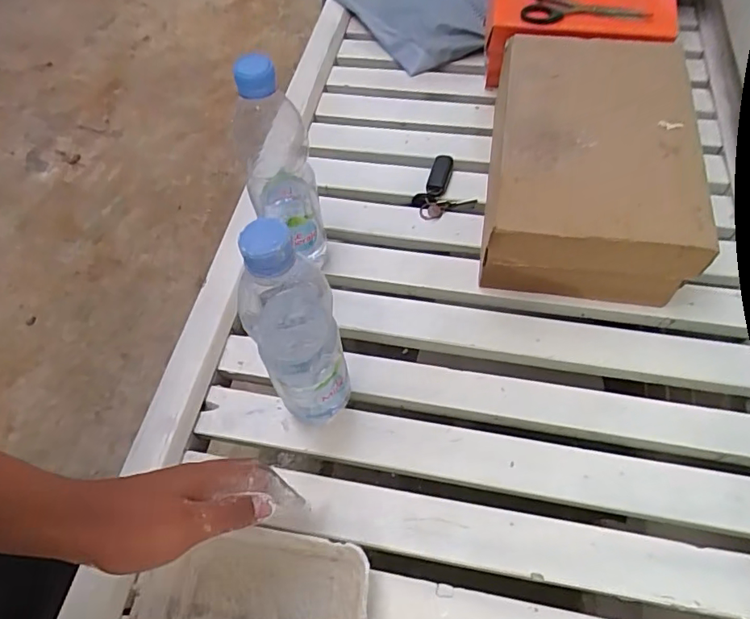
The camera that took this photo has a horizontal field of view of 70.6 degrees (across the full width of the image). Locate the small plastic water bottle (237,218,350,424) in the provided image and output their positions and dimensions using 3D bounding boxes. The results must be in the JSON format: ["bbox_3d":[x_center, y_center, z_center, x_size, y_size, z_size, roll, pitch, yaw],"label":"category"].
[{"bbox_3d":[-0.059,0.025,0.408,0.066,0.230,0.052,-21,61,-11],"label":"small plastic water bottle"}]

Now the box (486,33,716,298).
[{"bbox_3d":[0.232,-0.166,0.591,0.188,0.113,0.316,8,60,6],"label":"box"}]

